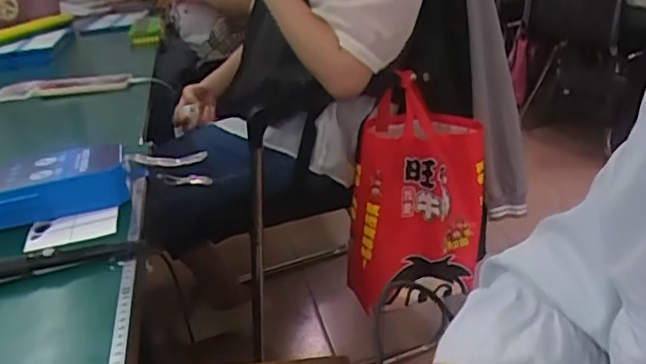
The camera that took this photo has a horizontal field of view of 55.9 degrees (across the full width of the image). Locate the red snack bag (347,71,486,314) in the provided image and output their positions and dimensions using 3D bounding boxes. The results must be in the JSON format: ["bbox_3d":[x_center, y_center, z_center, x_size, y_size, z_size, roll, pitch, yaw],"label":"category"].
[{"bbox_3d":[0.171,0.038,1.167,0.273,0.378,0.114,-14,24,-15],"label":"red snack bag"}]

